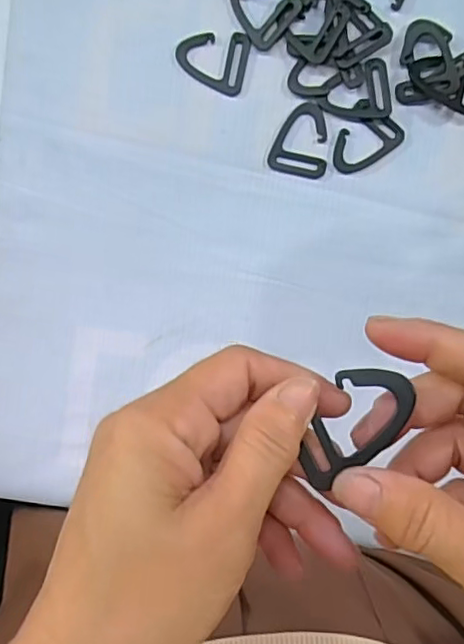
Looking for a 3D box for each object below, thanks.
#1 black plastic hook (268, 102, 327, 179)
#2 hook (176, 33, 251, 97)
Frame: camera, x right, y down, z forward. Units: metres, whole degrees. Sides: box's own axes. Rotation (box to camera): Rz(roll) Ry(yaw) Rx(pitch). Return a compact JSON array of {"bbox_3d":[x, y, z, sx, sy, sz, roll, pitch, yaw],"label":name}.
[{"bbox_3d":[0.044,-0.114,0.371,0.035,0.004,0.044,13,97,1],"label":"black plastic hook"},{"bbox_3d":[-0.013,-0.161,0.365,0.043,0.004,0.036,13,97,1],"label":"hook"}]

